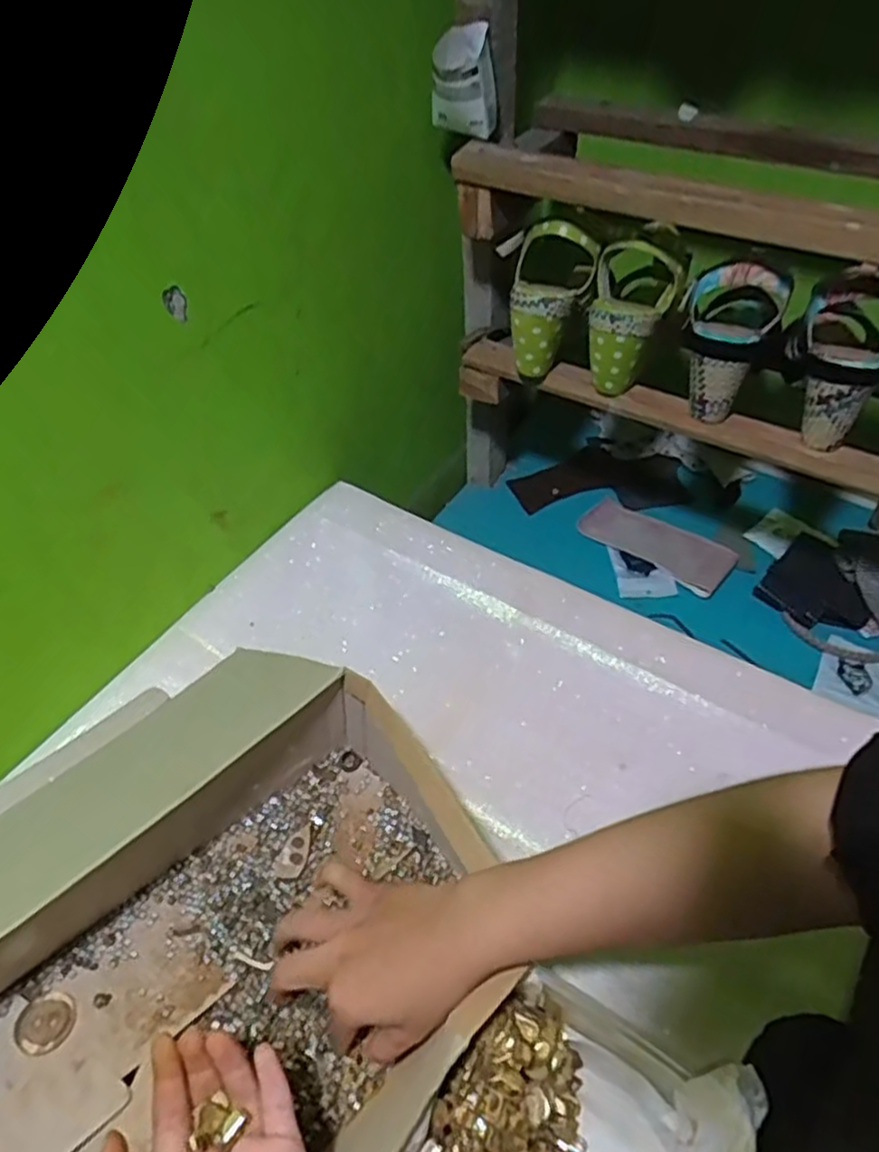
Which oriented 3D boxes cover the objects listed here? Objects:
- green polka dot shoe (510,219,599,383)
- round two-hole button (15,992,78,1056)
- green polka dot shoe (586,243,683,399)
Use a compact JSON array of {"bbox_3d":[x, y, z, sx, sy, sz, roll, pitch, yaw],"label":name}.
[{"bbox_3d":[0.109,-0.265,0.706,0.077,0.140,0.063,5,47,8],"label":"green polka dot shoe"},{"bbox_3d":[-0.244,0.278,0.448,0.033,0.004,0.034,0,48,0],"label":"round two-hole button"},{"bbox_3d":[0.182,-0.244,0.685,0.079,0.136,0.078,9,48,11],"label":"green polka dot shoe"}]

